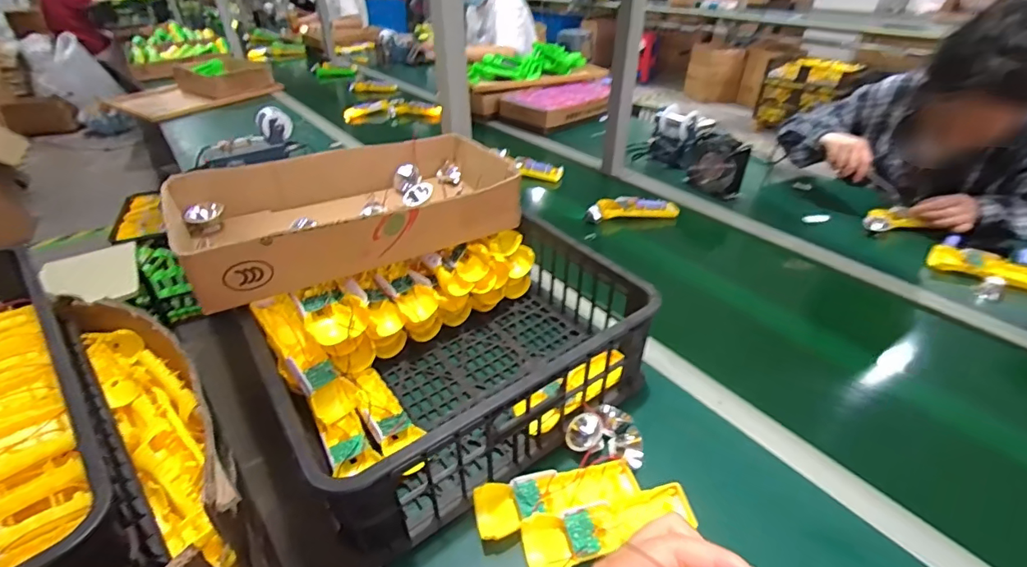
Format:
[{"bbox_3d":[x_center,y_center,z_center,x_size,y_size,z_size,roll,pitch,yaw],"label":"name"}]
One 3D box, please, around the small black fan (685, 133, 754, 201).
[{"bbox_3d":[0.458,-0.256,1.056,0.031,0.146,0.127,-28,44,-33],"label":"small black fan"}]

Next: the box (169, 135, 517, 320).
[{"bbox_3d":[-0.213,-0.110,0.647,0.414,0.082,0.231,-22,42,-28],"label":"box"}]

